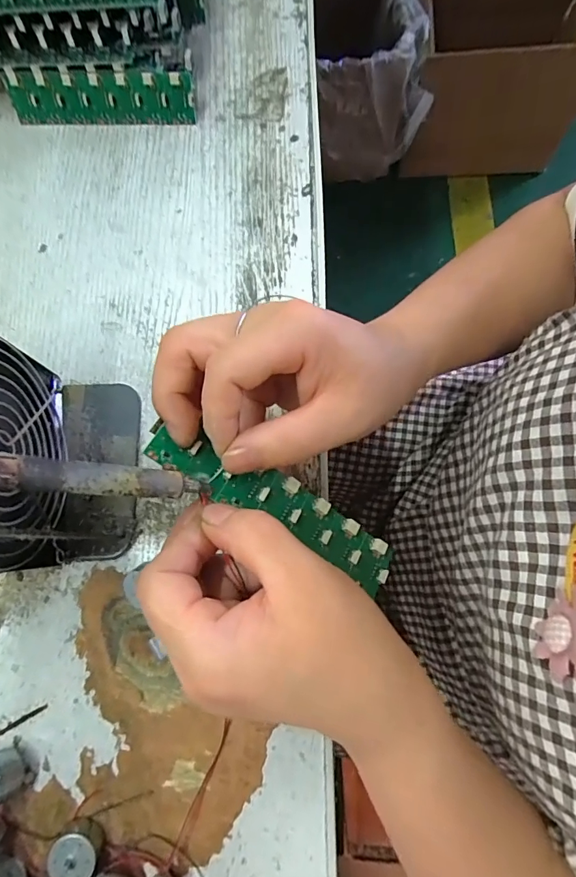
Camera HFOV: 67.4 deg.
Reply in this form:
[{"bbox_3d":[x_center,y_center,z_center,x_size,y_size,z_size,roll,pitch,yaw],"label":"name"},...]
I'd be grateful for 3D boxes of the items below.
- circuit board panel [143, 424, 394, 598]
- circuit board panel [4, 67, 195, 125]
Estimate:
[{"bbox_3d":[-0.003,0.033,0.211,0.134,0.007,0.027,30,78,-15],"label":"circuit board panel"},{"bbox_3d":[-0.138,-0.252,0.320,0.135,0.032,0.004,2,49,1],"label":"circuit board panel"}]

